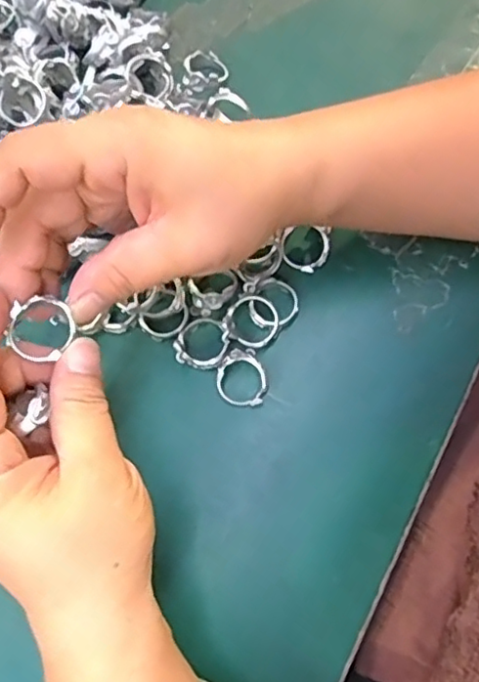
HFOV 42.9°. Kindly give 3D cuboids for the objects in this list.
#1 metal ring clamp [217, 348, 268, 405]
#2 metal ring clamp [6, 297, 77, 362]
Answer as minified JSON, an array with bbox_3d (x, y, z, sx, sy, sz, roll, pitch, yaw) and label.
[{"bbox_3d":[0.001,0.017,0.299,0.025,0.014,0.028,-3,75,2],"label":"metal ring clamp"},{"bbox_3d":[-0.076,-0.006,0.236,0.024,0.005,0.023,38,78,-10],"label":"metal ring clamp"}]

